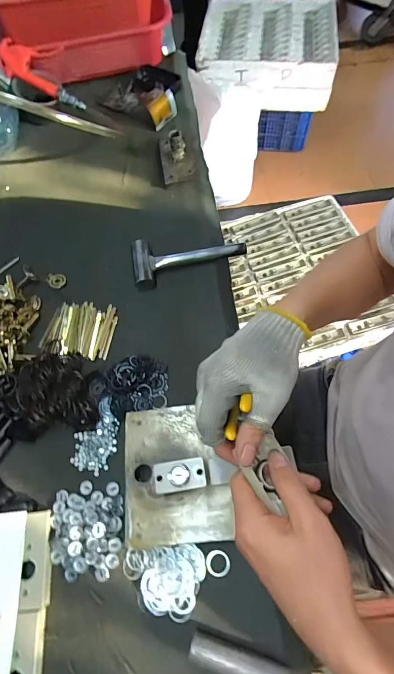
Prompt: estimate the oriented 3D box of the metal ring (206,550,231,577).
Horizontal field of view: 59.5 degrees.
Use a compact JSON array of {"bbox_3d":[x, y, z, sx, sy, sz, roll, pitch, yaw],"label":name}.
[{"bbox_3d":[0.023,0.246,0.375,0.025,0.004,0.025,0,64,0],"label":"metal ring"}]

